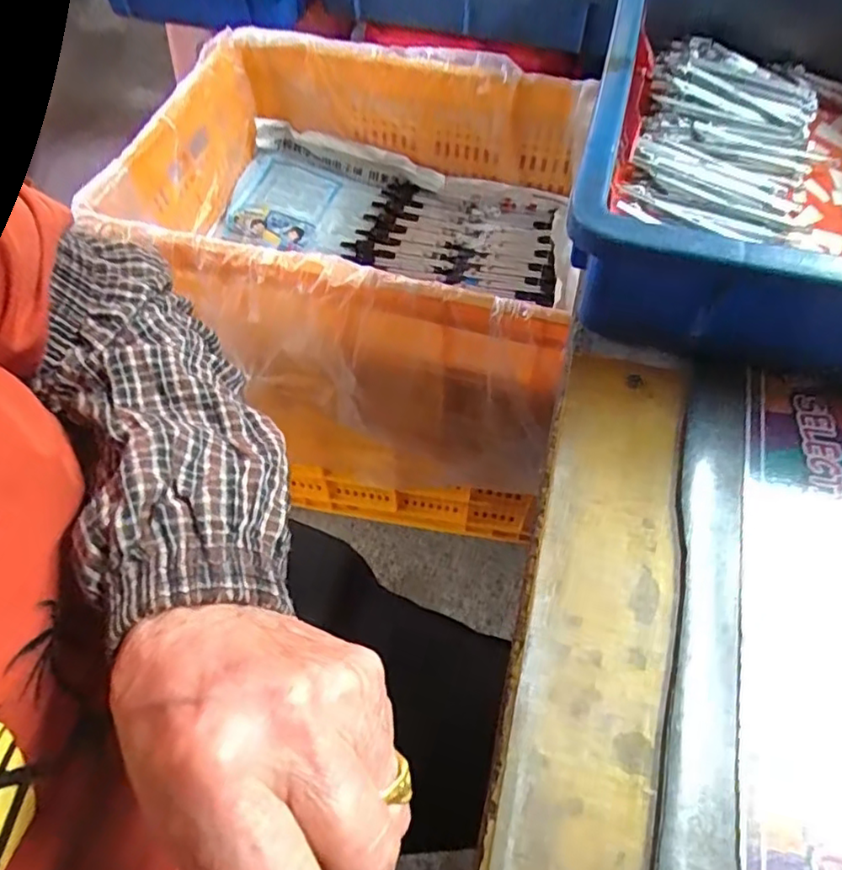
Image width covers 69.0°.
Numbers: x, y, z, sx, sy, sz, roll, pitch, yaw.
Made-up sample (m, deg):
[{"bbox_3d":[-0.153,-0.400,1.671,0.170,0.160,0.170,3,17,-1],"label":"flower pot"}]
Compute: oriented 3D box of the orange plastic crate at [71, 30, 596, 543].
[{"bbox_3d":[-0.050,-0.201,0.705,0.471,0.266,0.391,14,59,8],"label":"orange plastic crate"}]

